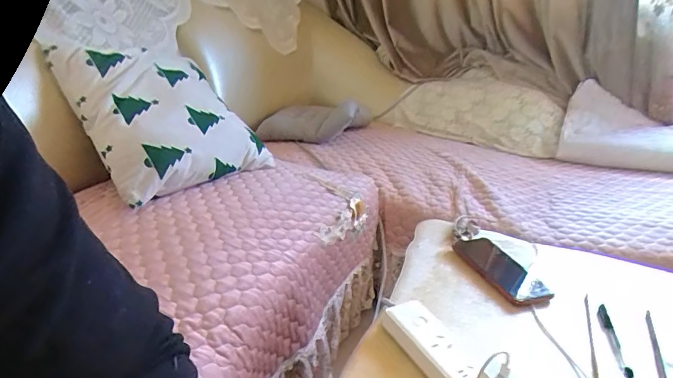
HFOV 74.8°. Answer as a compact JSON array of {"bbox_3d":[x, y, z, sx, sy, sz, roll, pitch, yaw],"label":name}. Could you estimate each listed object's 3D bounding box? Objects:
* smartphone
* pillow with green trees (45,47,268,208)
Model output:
[{"bbox_3d":[0.264,0.132,0.714,0.084,0.016,0.176,-3,26,-16],"label":"smartphone"},{"bbox_3d":[-0.373,-0.174,0.976,0.346,0.368,0.072,-25,-13,-44],"label":"pillow with green trees"}]

